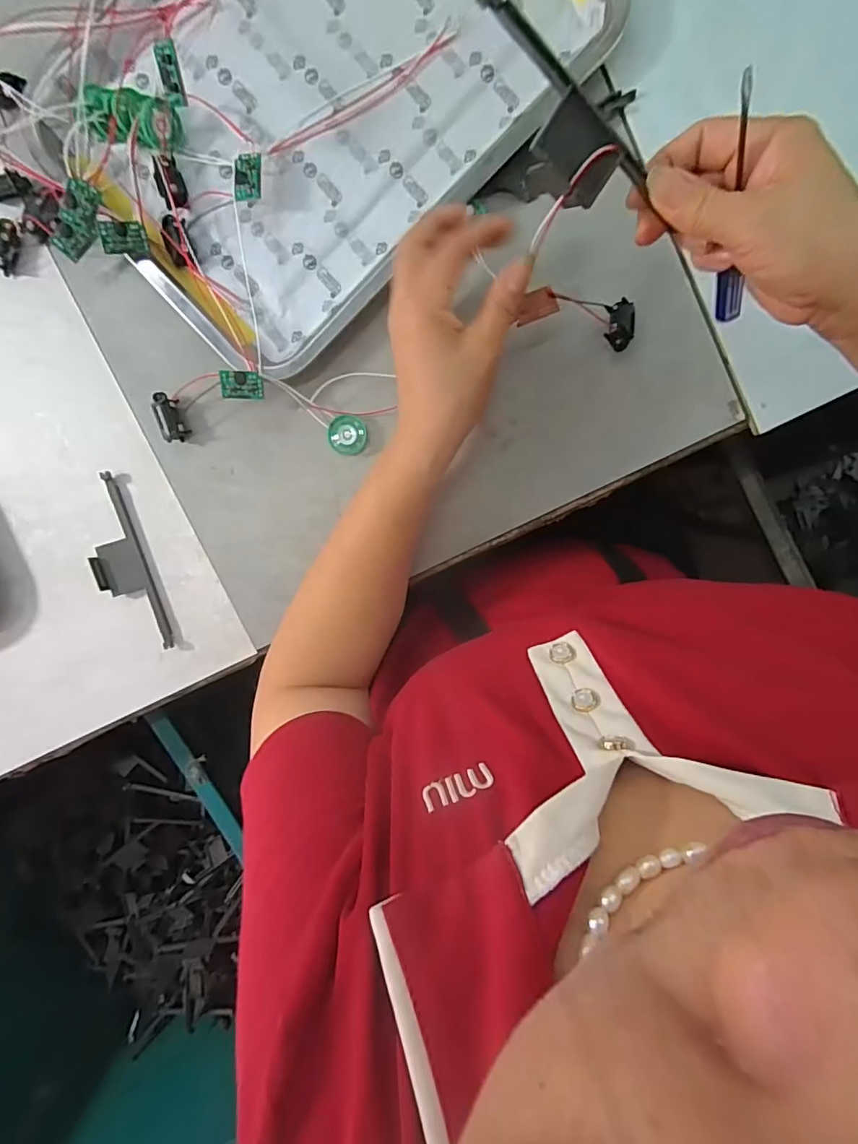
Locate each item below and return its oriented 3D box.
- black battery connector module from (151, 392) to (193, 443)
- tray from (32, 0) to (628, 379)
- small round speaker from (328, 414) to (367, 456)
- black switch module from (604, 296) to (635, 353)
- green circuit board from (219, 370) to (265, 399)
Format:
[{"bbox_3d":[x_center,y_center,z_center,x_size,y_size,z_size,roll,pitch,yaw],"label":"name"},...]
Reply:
[{"bbox_3d":[-0.189,-0.113,0.386,0.018,0.014,0.034,-18,95,5],"label":"black battery connector module"},{"bbox_3d":[-0.073,-0.334,0.348,0.252,0.032,0.349,45,97,-2],"label":"tray"},{"bbox_3d":[-0.060,-0.100,0.384,0.027,0.005,0.028,-3,96,4],"label":"small round speaker"},{"bbox_3d":[0.129,-0.166,0.353,0.017,0.010,0.035,7,76,3],"label":"black switch module"},{"bbox_3d":[-0.128,-0.130,0.363,0.028,0.007,0.018,-2,114,-4],"label":"green circuit board"}]

